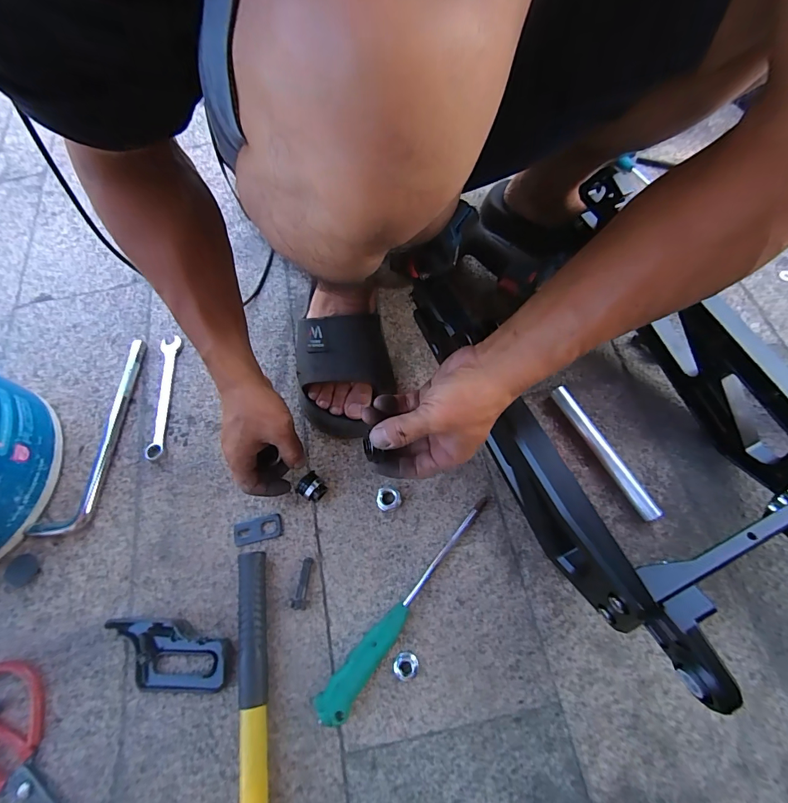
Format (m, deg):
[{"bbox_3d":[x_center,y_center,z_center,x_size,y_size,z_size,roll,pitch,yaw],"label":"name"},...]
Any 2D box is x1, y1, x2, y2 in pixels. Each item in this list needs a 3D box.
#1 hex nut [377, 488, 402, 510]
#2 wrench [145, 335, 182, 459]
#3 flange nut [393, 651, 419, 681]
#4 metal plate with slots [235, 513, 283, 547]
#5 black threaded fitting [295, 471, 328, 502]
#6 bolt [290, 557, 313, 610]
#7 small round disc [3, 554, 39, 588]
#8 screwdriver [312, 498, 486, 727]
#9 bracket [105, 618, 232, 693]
[{"bbox_3d":[-0.006,0.109,0.437,0.026,0.012,0.025,-2,67,2],"label":"hex nut"},{"bbox_3d":[-0.297,-0.009,0.506,0.026,0.008,0.169,-6,67,1],"label":"wrench"},{"bbox_3d":[0.011,0.254,0.377,0.024,0.009,0.023,-2,67,2],"label":"flange nut"},{"bbox_3d":[-0.151,0.142,0.435,0.052,0.004,0.025,-13,67,-2],"label":"metal plate with slots"},{"bbox_3d":[-0.090,0.096,0.436,0.027,0.021,0.027,38,74,17],"label":"black threaded fitting"},{"bbox_3d":[-0.094,0.187,0.406,0.018,0.016,0.047,6,68,6],"label":"bolt"},{"bbox_3d":[-0.405,0.184,0.427,0.034,0.011,0.032,-1,67,3],"label":"small round disc"},{"bbox_3d":[0.018,0.200,0.390,0.029,0.021,0.248,39,74,17],"label":"screwdriver"},{"bbox_3d":[-0.221,0.248,0.380,0.125,0.028,0.060,2,67,4],"label":"bracket"}]

